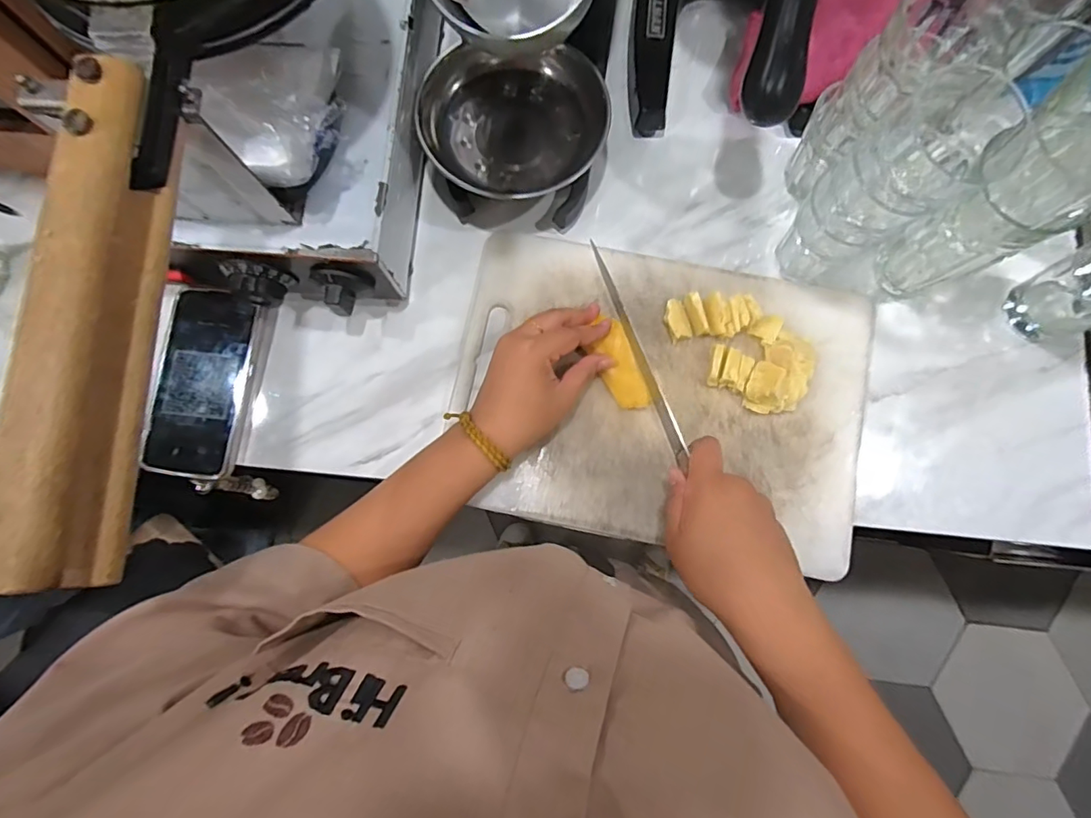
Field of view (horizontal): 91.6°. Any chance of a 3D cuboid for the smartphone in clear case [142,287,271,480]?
[{"bbox_3d":[-0.296,-0.023,0.459,0.076,0.017,0.158,7,80,2],"label":"smartphone in clear case"}]

